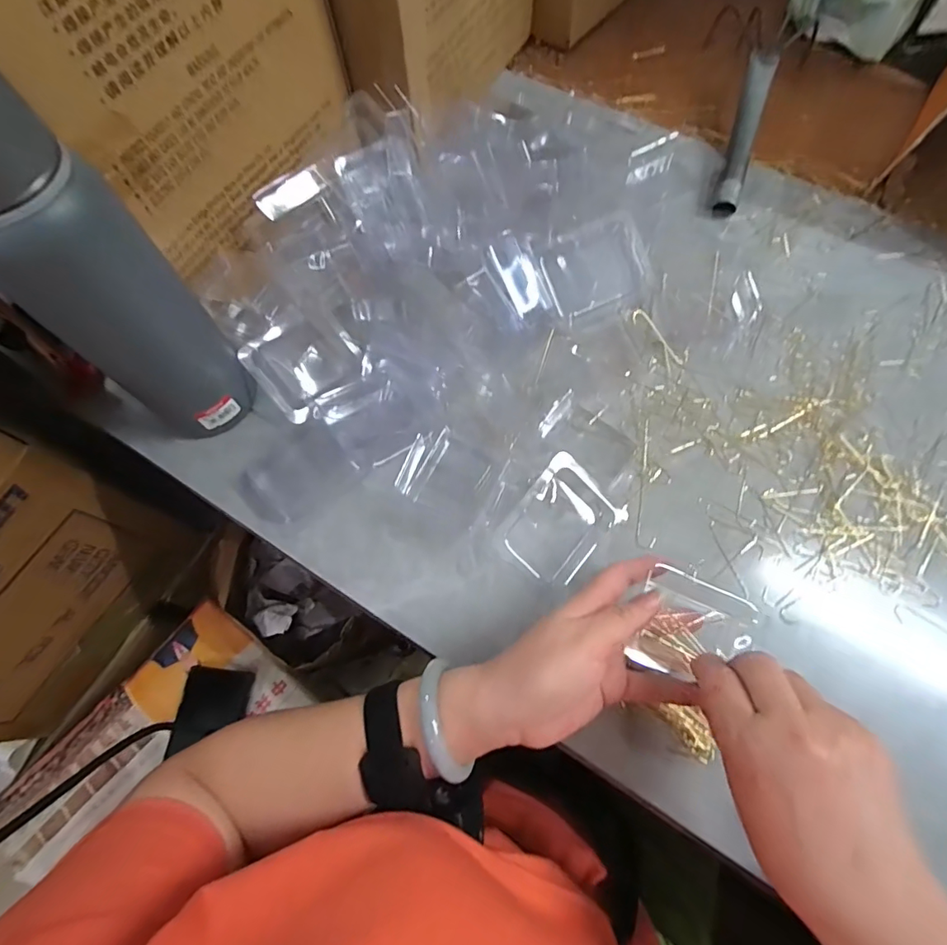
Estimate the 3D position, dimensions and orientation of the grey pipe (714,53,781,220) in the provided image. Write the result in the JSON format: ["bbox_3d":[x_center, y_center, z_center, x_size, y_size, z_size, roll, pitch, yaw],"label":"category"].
[{"bbox_3d":[0.281,-0.356,0.523,0.027,0.033,0.209,19,71,7],"label":"grey pipe"}]

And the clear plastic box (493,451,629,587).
[{"bbox_3d":[0.066,0.038,0.393,0.069,0.018,0.090,42,75,14],"label":"clear plastic box"}]

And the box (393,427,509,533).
[{"bbox_3d":[-0.013,0.002,0.401,0.076,0.029,0.062,27,72,10],"label":"box"}]

